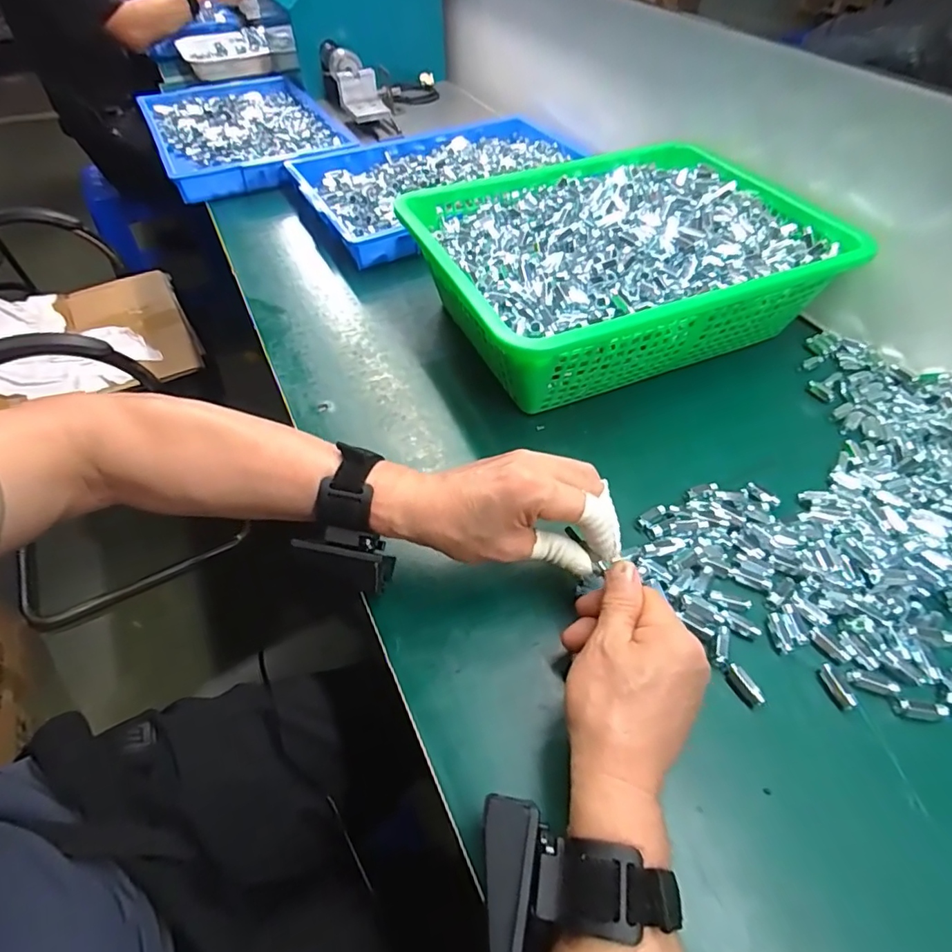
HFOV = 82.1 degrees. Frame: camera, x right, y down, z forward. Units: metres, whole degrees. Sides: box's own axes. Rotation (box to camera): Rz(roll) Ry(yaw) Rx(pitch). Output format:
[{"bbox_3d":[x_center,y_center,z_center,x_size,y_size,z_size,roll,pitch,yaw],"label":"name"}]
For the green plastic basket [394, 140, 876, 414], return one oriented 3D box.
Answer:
[{"bbox_3d":[0.146,-0.229,0.581,0.390,0.097,0.303,-19,53,-15],"label":"green plastic basket"}]

